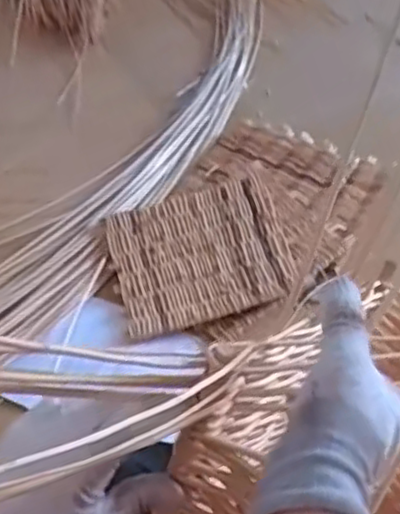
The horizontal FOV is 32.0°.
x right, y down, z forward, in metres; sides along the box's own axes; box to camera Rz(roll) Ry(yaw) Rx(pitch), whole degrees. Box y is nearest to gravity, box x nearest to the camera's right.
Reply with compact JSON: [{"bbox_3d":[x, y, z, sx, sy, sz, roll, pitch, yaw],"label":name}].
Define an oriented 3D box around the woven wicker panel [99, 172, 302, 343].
[{"bbox_3d":[0.001,-0.006,1.171,0.291,0.024,0.240,-17,64,-7],"label":"woven wicker panel"}]

